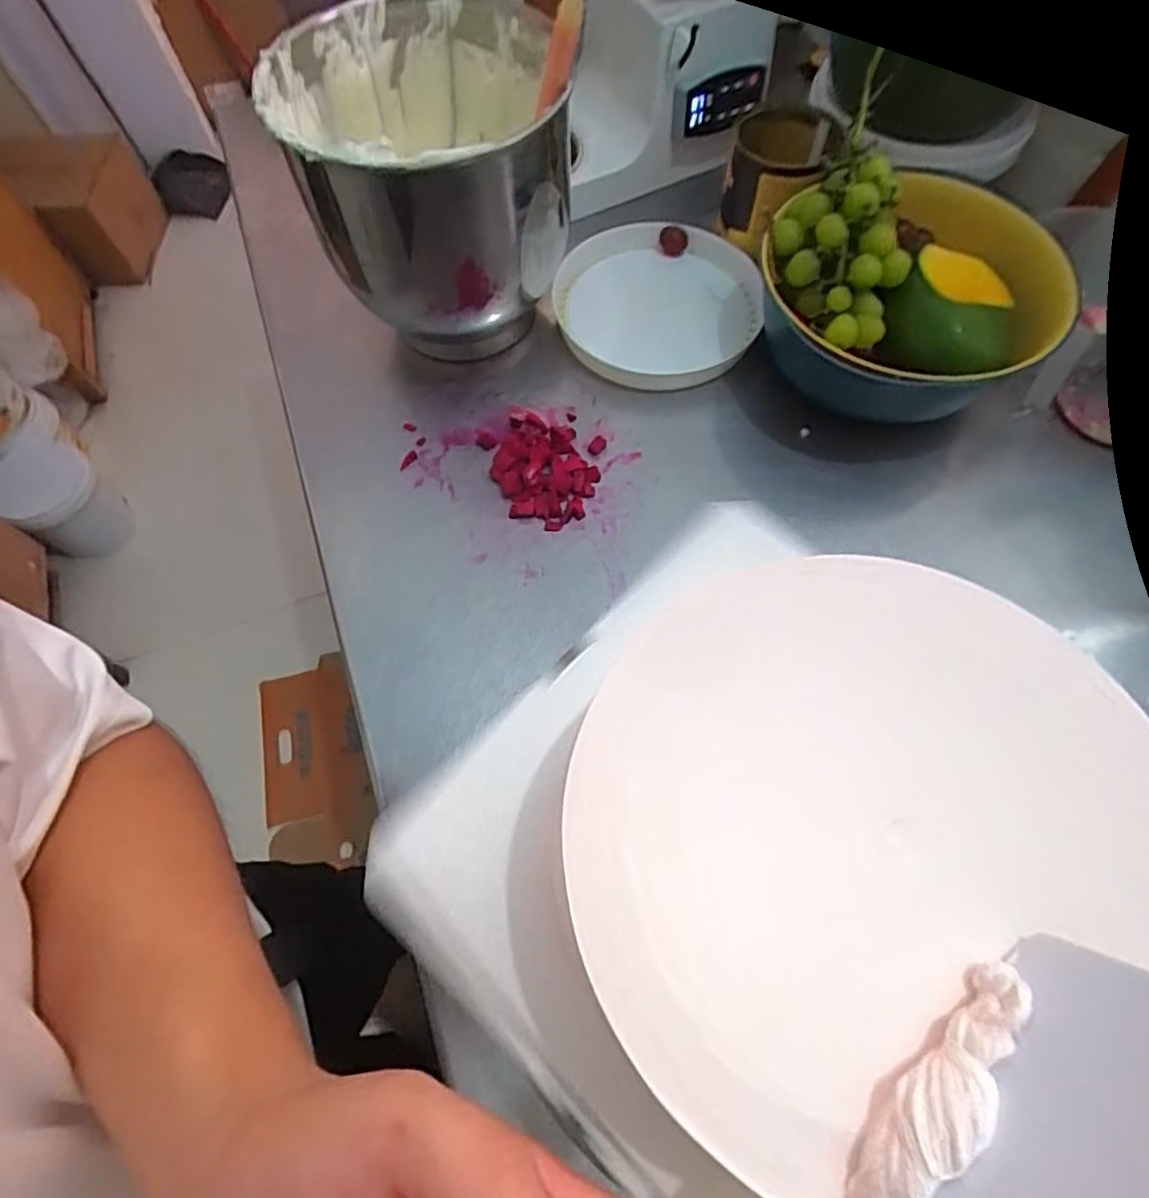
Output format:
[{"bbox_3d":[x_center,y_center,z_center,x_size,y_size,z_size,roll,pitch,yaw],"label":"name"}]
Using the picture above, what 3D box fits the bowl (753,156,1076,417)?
[{"bbox_3d":[0.270,-0.250,0.542,0.186,0.141,0.208,-13,66,-4],"label":"bowl"}]

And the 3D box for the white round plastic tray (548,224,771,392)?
[{"bbox_3d":[0.083,-0.299,0.630,0.202,0.043,0.190,-1,65,2],"label":"white round plastic tray"}]

